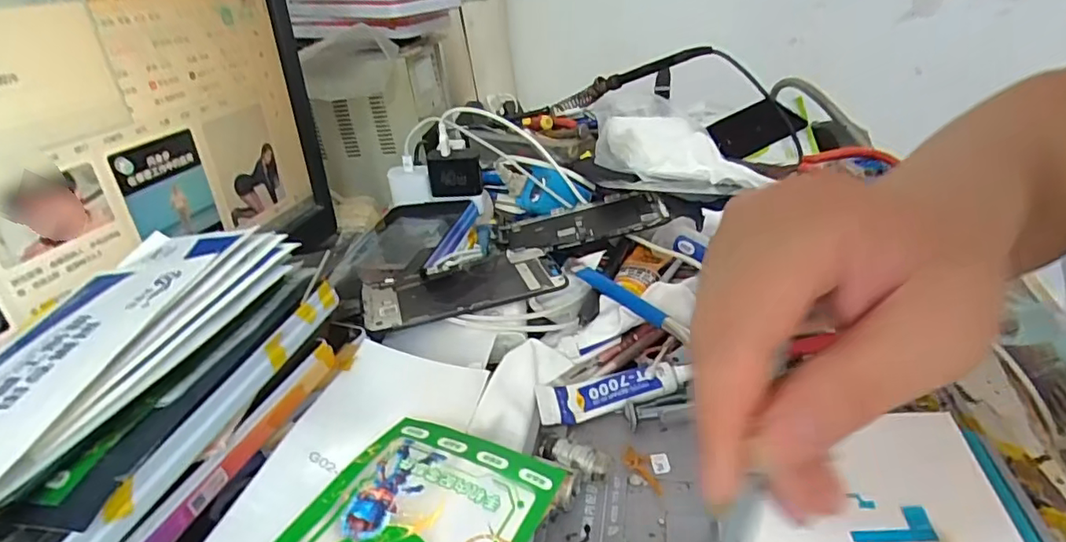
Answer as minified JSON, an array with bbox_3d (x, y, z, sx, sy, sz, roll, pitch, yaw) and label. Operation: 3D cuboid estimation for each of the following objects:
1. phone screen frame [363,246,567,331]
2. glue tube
[{"bbox_3d":[-0.051,0.012,0.414,0.143,0.011,0.072,-14,29,-11],"label":"phone screen frame"},{"bbox_3d":[0.049,0.071,0.340,0.094,0.016,0.028,-11,29,-5],"label":"glue tube"}]

